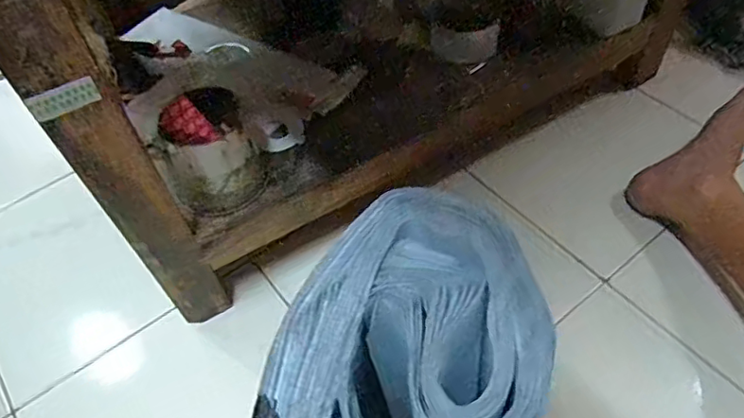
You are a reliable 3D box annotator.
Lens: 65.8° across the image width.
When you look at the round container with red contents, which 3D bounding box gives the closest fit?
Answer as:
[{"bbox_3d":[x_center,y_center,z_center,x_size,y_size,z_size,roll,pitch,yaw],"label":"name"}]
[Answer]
[{"bbox_3d":[-0.153,-0.057,0.556,0.082,0.084,0.080,-18,53,-9],"label":"round container with red contents"}]

